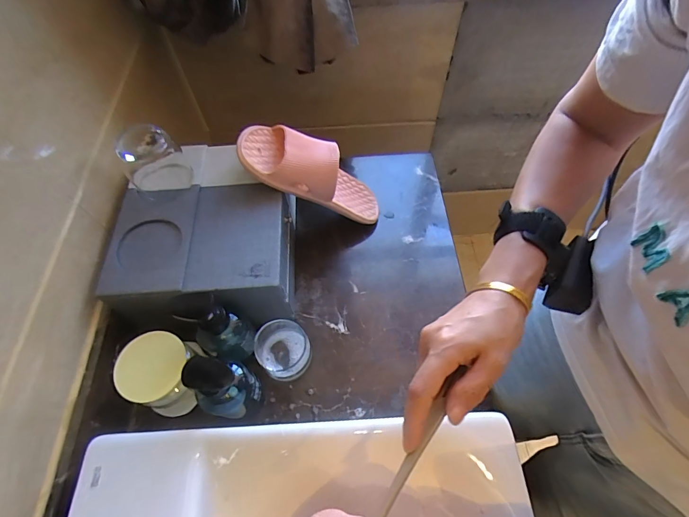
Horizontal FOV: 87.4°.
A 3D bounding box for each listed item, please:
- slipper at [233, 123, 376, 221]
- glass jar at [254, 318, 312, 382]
[{"bbox_3d":[-0.031,-0.138,0.564,0.085,0.264,0.093,-30,55,33],"label":"slipper"},{"bbox_3d":[-0.084,0.127,0.501,0.072,0.070,0.072,0,61,1],"label":"glass jar"}]

